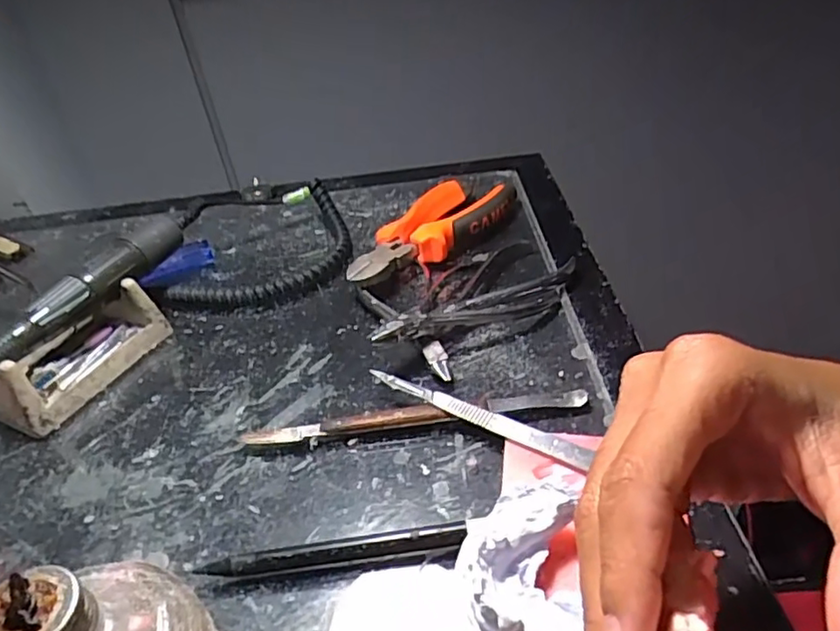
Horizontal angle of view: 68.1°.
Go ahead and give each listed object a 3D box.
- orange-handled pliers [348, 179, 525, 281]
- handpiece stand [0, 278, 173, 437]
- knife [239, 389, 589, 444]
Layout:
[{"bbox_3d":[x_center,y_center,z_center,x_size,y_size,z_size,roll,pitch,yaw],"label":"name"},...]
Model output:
[{"bbox_3d":[0.013,-0.056,0.439,0.062,0.028,0.144,16,43,28],"label":"orange-handled pliers"},{"bbox_3d":[-0.210,0.019,0.370,0.056,0.044,0.097,14,42,26],"label":"handpiece stand"},{"bbox_3d":[-0.002,0.051,0.315,0.171,0.010,0.014,-6,37,1],"label":"knife"}]

